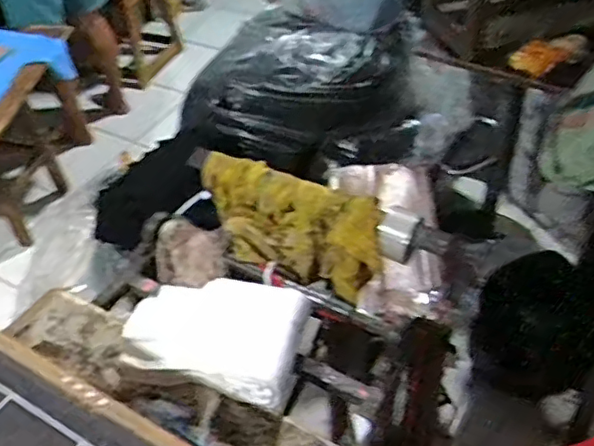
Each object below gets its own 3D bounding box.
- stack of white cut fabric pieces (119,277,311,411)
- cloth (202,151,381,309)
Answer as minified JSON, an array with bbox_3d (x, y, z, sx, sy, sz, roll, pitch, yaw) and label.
[{"bbox_3d":[-0.129,0.156,0.942,0.273,0.044,0.204,10,45,14],"label":"stack of white cut fabric pieces"},{"bbox_3d":[-0.028,0.002,1.062,0.356,0.145,0.140,16,47,20],"label":"cloth"}]

